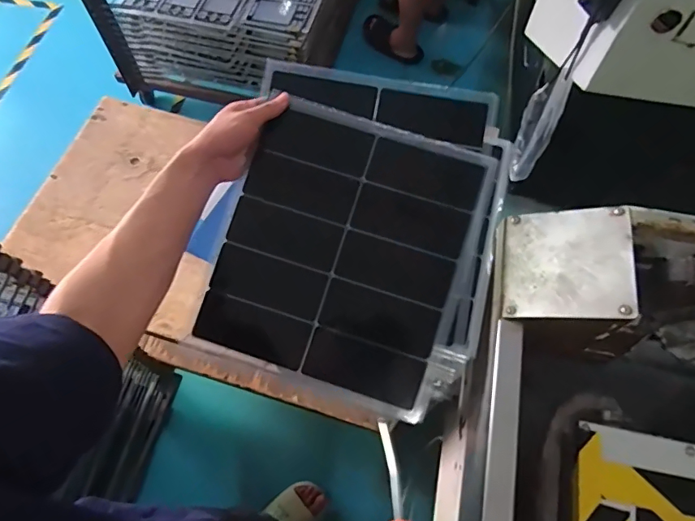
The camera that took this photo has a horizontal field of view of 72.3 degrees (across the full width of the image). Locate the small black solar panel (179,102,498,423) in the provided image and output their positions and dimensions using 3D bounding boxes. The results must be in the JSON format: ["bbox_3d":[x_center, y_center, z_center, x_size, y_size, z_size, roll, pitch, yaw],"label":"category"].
[{"bbox_3d":[-0.002,-0.005,0.569,0.289,0.016,0.318,19,86,6],"label":"small black solar panel"}]

